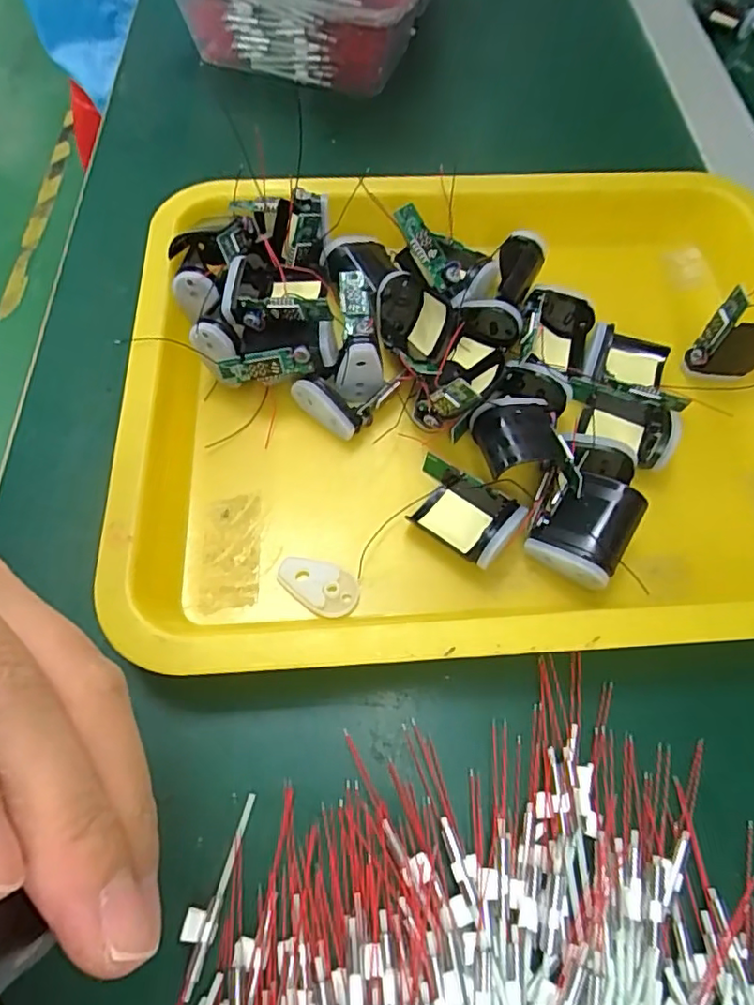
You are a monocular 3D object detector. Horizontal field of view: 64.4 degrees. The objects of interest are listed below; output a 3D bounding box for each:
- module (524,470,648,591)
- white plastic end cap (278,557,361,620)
[{"bbox_3d":[0.086,0.011,0.253,0.039,0.027,0.039,28,65,13],"label":"module"},{"bbox_3d":[-0.025,0.035,0.251,0.035,0.005,0.020,23,64,10],"label":"white plastic end cap"}]

